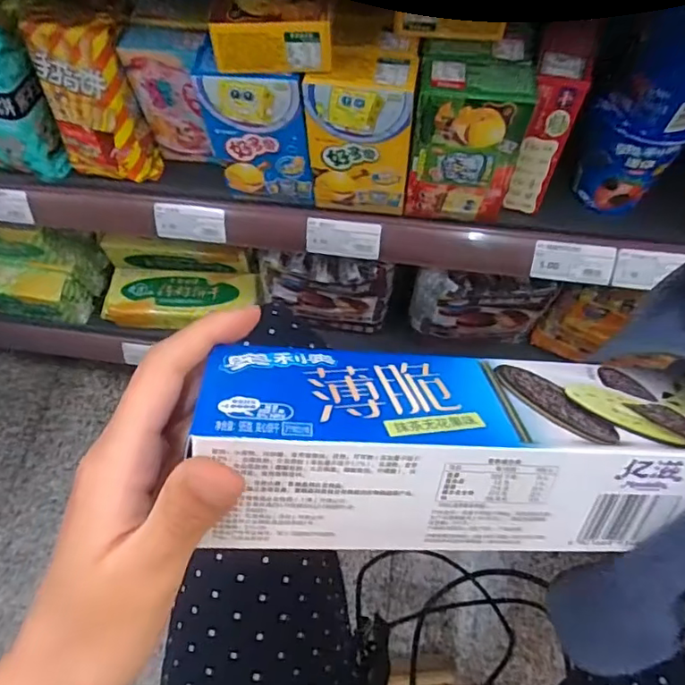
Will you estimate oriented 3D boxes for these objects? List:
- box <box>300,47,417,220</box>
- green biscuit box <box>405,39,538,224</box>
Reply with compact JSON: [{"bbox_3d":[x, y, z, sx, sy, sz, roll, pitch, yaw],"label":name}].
[{"bbox_3d":[0.018,-0.187,0.503,0.087,0.148,0.050,7,64,6],"label":"box"},{"bbox_3d":[0.110,-0.180,0.496,0.091,0.149,0.058,7,64,6],"label":"green biscuit box"}]

